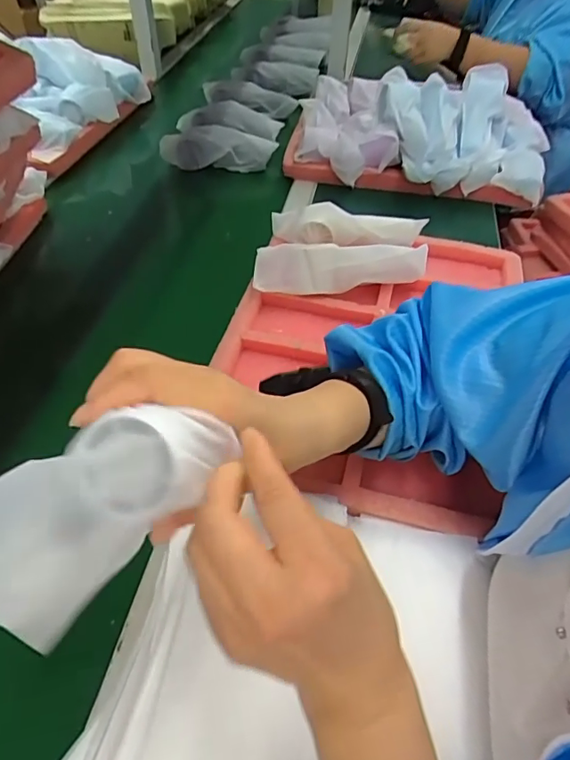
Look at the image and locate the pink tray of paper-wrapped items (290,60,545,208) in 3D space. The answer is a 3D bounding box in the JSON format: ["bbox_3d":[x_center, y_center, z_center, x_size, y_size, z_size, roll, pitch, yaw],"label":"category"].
[{"bbox_3d":[0.236,-0.451,0.870,0.422,0.118,0.294,13,49,10],"label":"pink tray of paper-wrapped items"}]

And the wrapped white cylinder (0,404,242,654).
[{"bbox_3d":[-0.106,0.072,0.251,0.172,0.059,0.060,-32,53,5],"label":"wrapped white cylinder"}]

